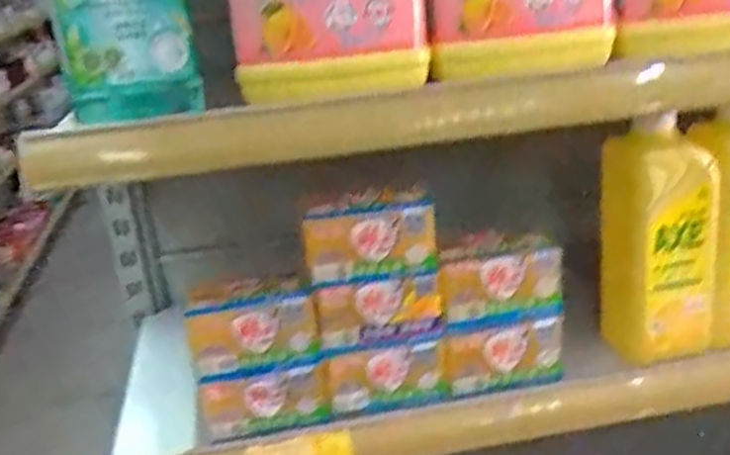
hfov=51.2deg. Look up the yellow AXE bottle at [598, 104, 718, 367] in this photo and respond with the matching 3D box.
[{"bbox_3d":[0.279,0.010,0.710,0.105,0.231,0.067,-11,21,-12],"label":"yellow AXE bottle"}]

